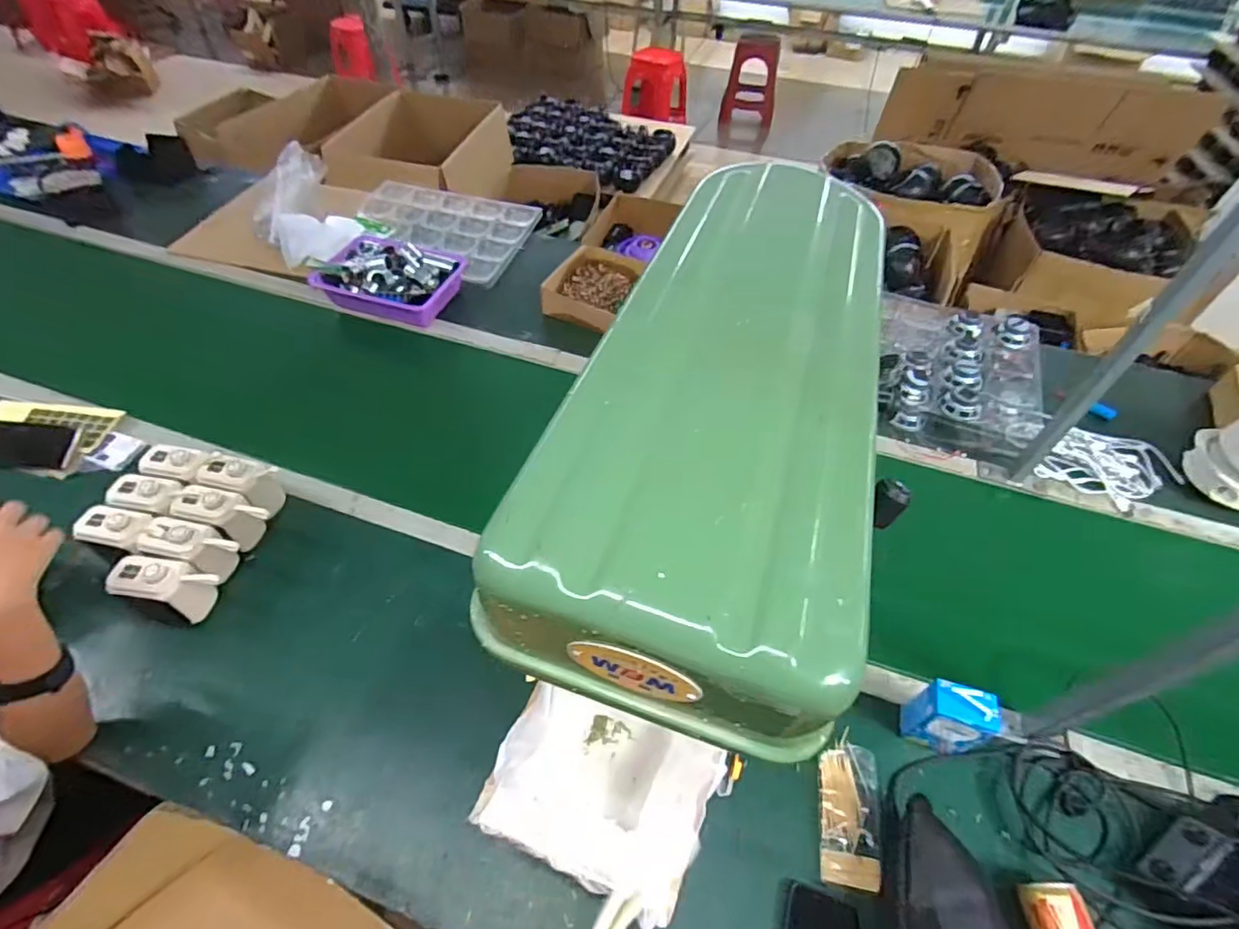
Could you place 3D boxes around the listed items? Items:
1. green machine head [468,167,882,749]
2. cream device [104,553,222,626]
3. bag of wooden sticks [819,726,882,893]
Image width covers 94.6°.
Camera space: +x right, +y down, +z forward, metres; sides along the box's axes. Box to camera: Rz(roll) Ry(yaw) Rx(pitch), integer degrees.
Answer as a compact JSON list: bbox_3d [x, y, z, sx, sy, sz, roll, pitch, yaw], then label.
[{"bbox_3d":[0.067,-0.056,0.301,0.133,0.059,0.364,17,52,11],"label":"green machine head"},{"bbox_3d":[-0.568,0.164,0.733,0.123,0.111,0.052,7,50,4],"label":"cream device"},{"bbox_3d":[0.264,0.392,0.652,0.067,0.017,0.150,11,51,7],"label":"bag of wooden sticks"}]

